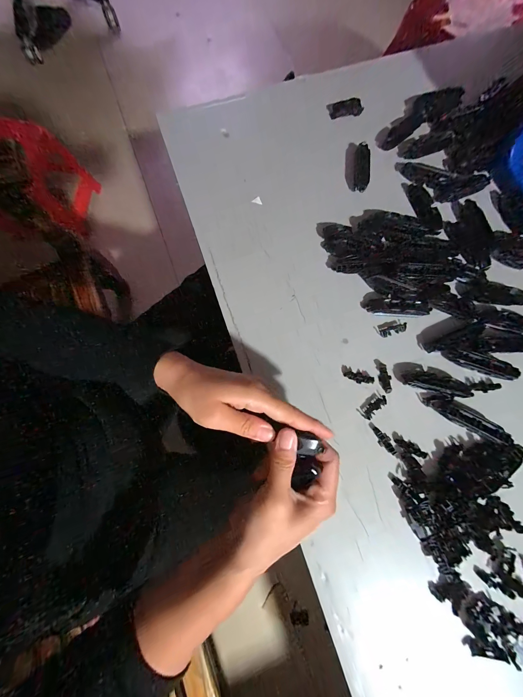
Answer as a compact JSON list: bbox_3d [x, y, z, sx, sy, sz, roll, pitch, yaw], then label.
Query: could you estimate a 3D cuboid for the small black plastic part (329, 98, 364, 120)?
[{"bbox_3d":[0.129,-0.367,0.405,0.050,0.011,0.022,-7,78,-1],"label":"small black plastic part"}]

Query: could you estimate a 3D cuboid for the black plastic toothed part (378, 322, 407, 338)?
[{"bbox_3d":[0.167,-0.023,0.334,0.033,0.005,0.011,-17,78,-3],"label":"black plastic toothed part"}]

